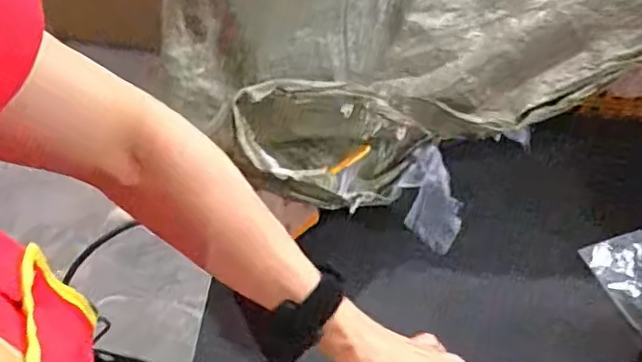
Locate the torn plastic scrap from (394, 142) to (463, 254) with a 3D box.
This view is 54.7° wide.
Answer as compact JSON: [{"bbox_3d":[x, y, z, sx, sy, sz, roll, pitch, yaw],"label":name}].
[{"bbox_3d":[0.106,0.018,0.609,0.053,0.023,0.102,-7,80,-5],"label":"torn plastic scrap"}]

